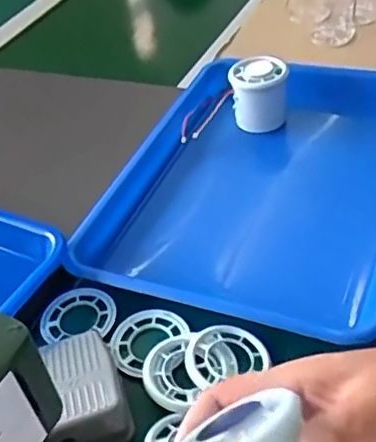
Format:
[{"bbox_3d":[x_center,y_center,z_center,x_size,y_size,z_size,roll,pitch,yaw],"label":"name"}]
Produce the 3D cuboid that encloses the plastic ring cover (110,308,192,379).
[{"bbox_3d":[-0.028,0.082,0.426,0.052,0.013,0.056,19,49,29],"label":"plastic ring cover"}]

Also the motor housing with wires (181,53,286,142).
[{"bbox_3d":[0.045,-0.112,0.591,0.113,0.072,0.052,-10,43,-7],"label":"motor housing with wires"}]

